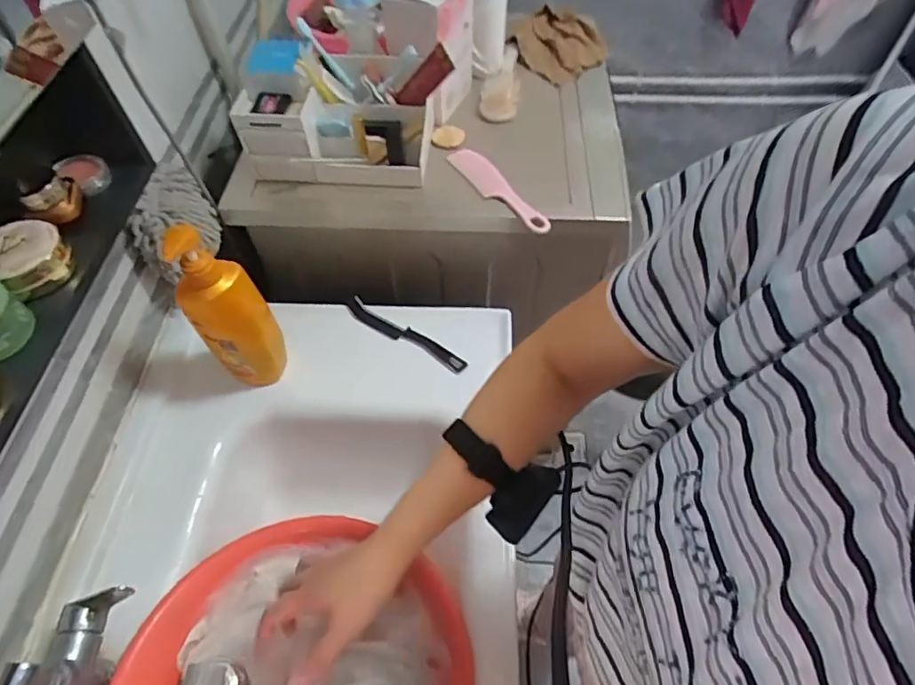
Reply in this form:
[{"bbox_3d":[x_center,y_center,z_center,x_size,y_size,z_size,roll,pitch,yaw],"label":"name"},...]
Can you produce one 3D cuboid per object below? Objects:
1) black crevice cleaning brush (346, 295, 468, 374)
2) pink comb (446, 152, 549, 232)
[{"bbox_3d":[-0.082,-0.013,0.786,0.213,0.011,0.030,29,61,19],"label":"black crevice cleaning brush"},{"bbox_3d":[0.058,-0.219,0.765,0.041,0.009,0.195,-35,67,-10],"label":"pink comb"}]

